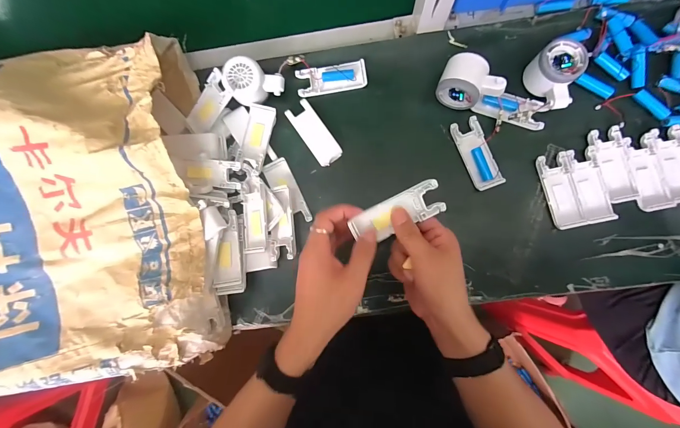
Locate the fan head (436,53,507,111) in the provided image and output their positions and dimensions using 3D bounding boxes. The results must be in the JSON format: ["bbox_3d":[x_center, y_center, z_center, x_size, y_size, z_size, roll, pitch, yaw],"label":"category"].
[{"bbox_3d":[0.181,-0.181,0.407,0.080,0.051,0.057,25,87,6],"label":"fan head"}]

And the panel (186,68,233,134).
[{"bbox_3d":[-0.191,-0.158,0.424,0.095,0.012,0.040,-39,82,30],"label":"panel"}]

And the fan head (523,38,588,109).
[{"bbox_3d":[0.301,-0.189,0.402,0.055,0.049,0.079,-25,83,2],"label":"fan head"}]

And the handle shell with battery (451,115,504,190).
[{"bbox_3d":[0.195,-0.086,0.418,0.039,0.015,0.102,-21,83,2],"label":"handle shell with battery"}]

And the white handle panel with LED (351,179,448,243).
[{"bbox_3d":[0.062,0.000,0.319,0.100,0.011,0.041,-26,102,0],"label":"white handle panel with LED"}]

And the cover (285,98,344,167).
[{"bbox_3d":[-0.038,-0.120,0.433,0.039,0.006,0.100,-36,83,0],"label":"cover"}]

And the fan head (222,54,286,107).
[{"bbox_3d":[-0.125,-0.192,0.423,0.081,0.046,0.057,-18,84,2],"label":"fan head"}]

